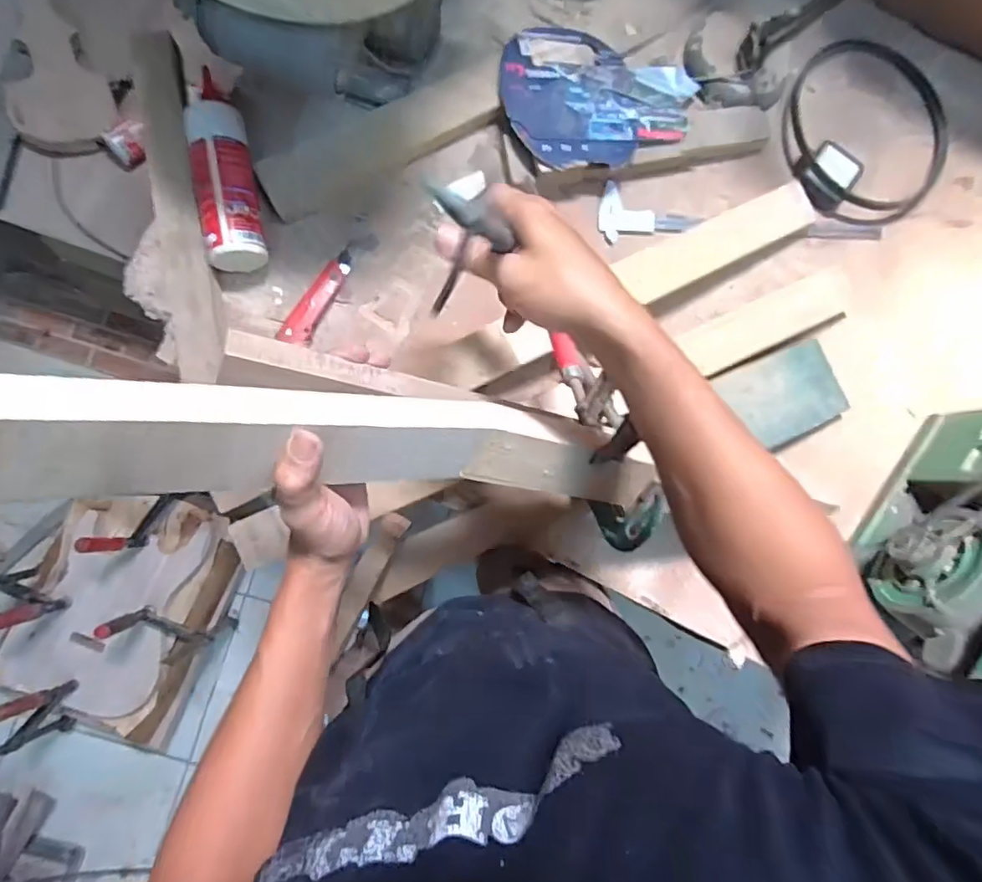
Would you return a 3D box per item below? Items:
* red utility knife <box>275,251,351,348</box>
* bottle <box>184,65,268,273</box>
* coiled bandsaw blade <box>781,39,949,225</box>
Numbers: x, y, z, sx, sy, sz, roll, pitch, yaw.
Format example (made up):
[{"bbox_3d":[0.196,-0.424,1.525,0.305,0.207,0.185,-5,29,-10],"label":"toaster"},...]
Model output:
[{"bbox_3d":[-0.211,-0.177,0.696,0.035,0.019,0.129,26,85,-2],"label":"red utility knife"},{"bbox_3d":[-0.315,-0.320,0.674,0.066,0.058,0.237,-10,87,-5],"label":"bottle"},{"bbox_3d":[0.510,-0.425,0.782,0.217,0.038,0.252,0,87,-4],"label":"coiled bandsaw blade"}]

